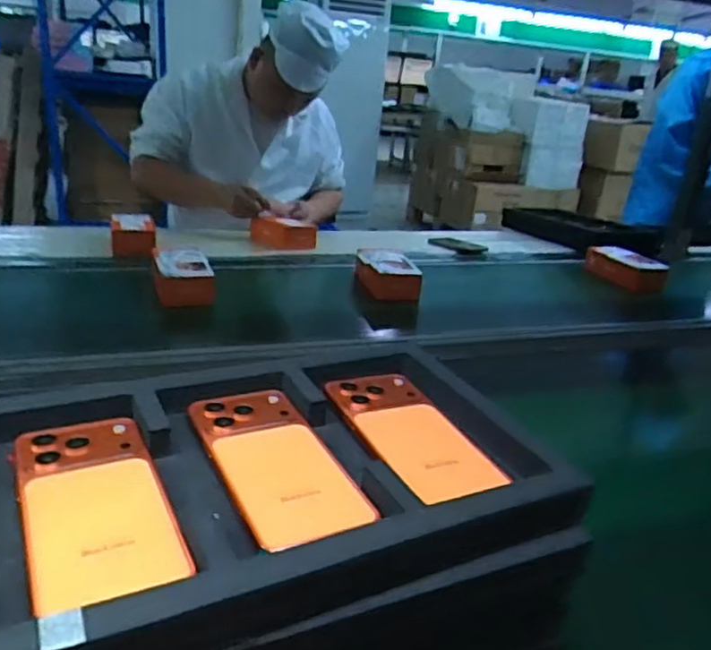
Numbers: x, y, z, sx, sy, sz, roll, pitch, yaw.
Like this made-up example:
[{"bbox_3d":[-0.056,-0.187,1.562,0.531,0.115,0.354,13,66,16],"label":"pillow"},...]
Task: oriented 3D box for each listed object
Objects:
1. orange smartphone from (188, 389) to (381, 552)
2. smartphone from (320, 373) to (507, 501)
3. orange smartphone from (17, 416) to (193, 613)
[{"bbox_3d":[-0.052,0.087,0.429,0.076,0.008,0.162,-7,25,-28],"label":"orange smartphone"},{"bbox_3d":[0.042,0.077,0.475,0.078,0.009,0.162,-5,24,-25],"label":"smartphone"},{"bbox_3d":[-0.148,0.099,0.371,0.074,0.011,0.167,-7,25,-28],"label":"orange smartphone"}]

